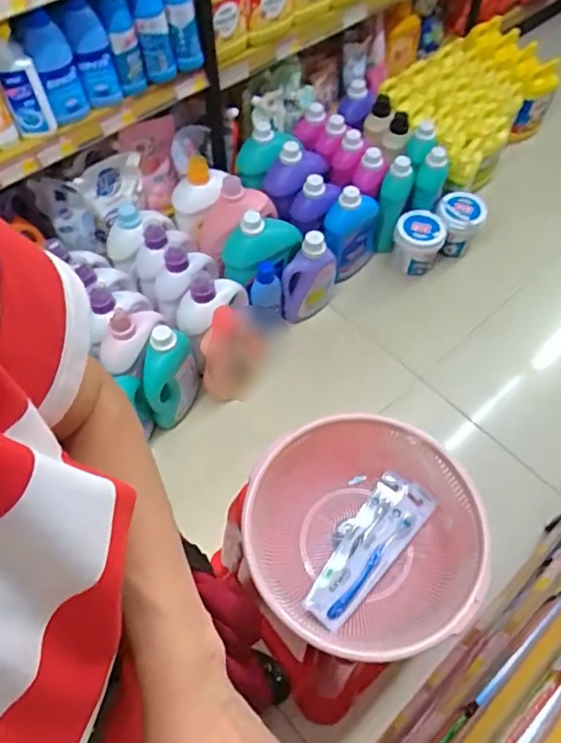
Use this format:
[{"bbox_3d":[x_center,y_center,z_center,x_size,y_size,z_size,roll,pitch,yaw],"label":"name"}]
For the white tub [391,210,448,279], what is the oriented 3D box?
[{"bbox_3d":[0.415,-0.385,1.686,0.140,0.157,0.127,18,60,11],"label":"white tub"}]

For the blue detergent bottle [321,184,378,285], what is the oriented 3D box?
[{"bbox_3d":[0.206,-0.397,1.588,0.159,0.280,0.083,-21,61,-12],"label":"blue detergent bottle"}]

